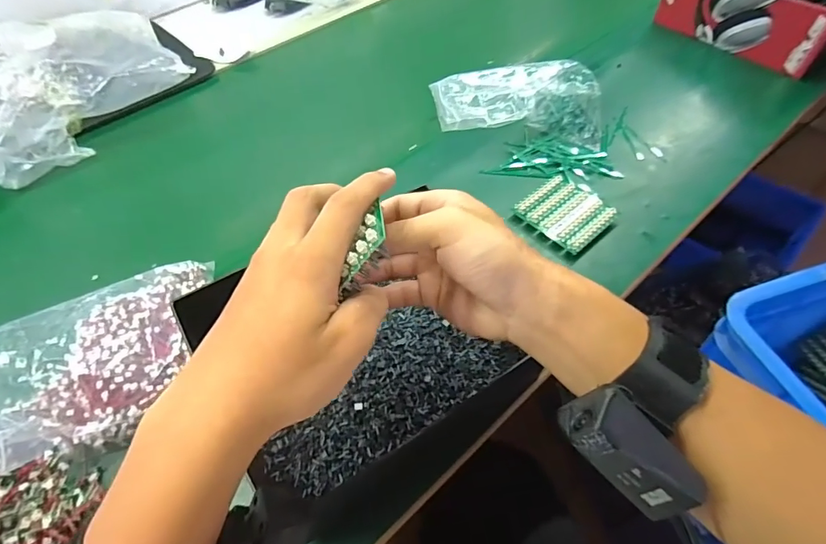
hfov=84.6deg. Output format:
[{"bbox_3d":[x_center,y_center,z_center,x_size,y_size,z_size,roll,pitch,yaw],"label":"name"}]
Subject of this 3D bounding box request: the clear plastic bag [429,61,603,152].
[{"bbox_3d":[0.140,-0.233,0.599,0.224,0.045,0.159,-1,53,2],"label":"clear plastic bag"}]

